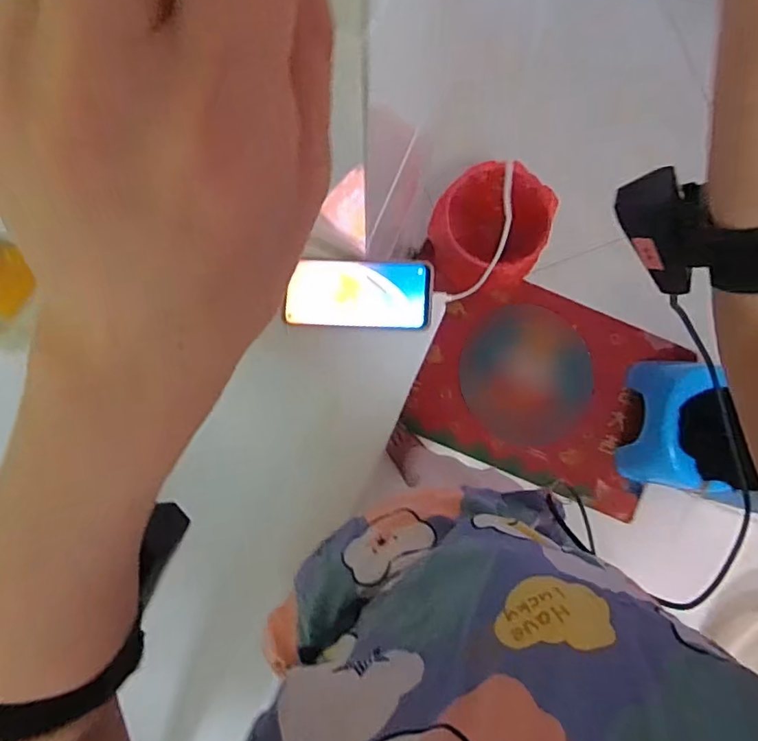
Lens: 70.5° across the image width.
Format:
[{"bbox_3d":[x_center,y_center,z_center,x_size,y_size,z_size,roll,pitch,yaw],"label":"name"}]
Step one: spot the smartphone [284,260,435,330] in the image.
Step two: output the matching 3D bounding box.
[{"bbox_3d":[-0.020,-0.082,0.582,0.156,0.016,0.072,1,86,-1],"label":"smartphone"}]

